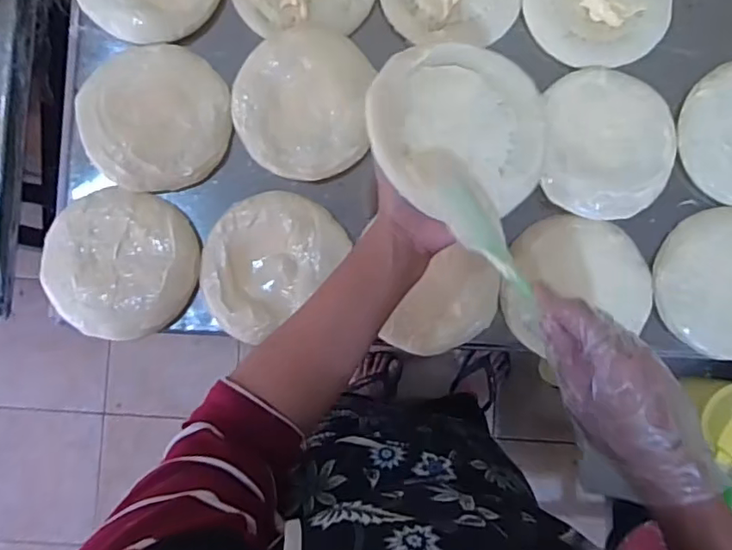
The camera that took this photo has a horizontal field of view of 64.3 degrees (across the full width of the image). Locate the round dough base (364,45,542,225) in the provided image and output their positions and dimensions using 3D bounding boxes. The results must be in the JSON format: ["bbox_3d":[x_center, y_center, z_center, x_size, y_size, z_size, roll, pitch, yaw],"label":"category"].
[{"bbox_3d":[0.075,-0.118,0.462,0.146,0.009,0.138,3,80,-16],"label":"round dough base"}]

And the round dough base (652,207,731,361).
[{"bbox_3d":[0.365,0.009,0.582,0.145,0.023,0.141,0,87,0],"label":"round dough base"}]

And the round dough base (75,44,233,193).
[{"bbox_3d":[-0.208,-0.156,0.574,0.143,0.016,0.135,-14,87,-1],"label":"round dough base"}]

